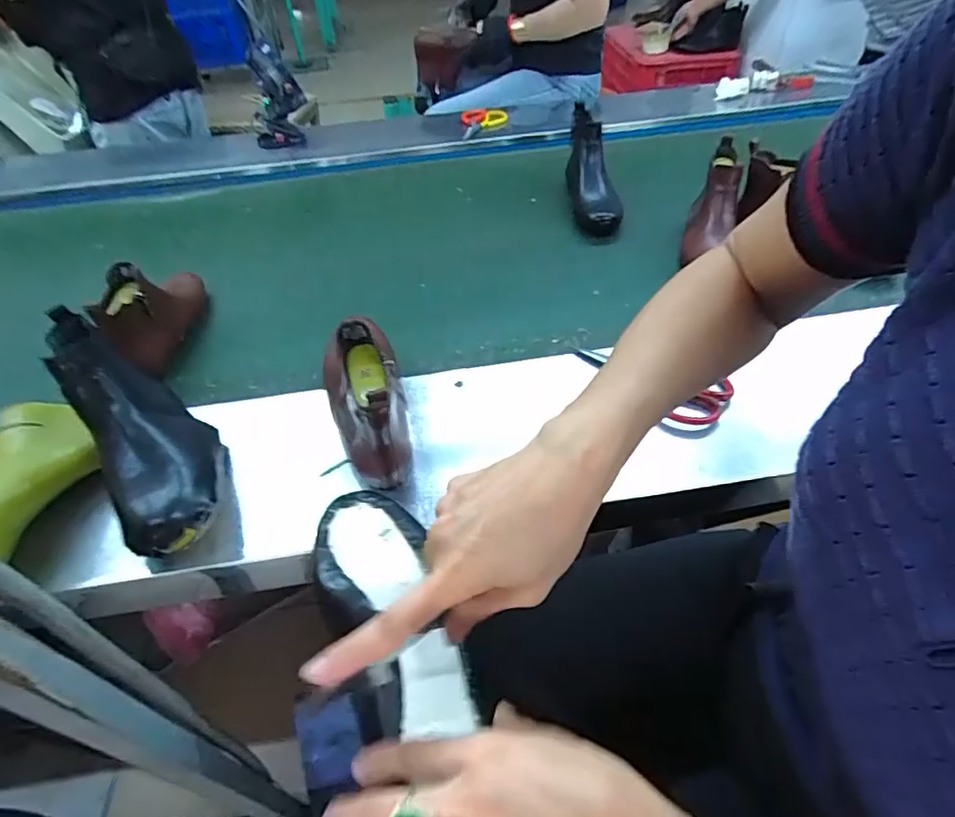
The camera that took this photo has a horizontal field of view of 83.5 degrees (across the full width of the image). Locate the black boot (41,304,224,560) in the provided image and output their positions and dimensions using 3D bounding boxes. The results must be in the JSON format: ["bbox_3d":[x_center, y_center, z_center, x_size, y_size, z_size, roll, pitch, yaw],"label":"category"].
[{"bbox_3d":[-0.351,0.011,0.555,0.107,0.104,0.291,-29,79,-24],"label":"black boot"}]

